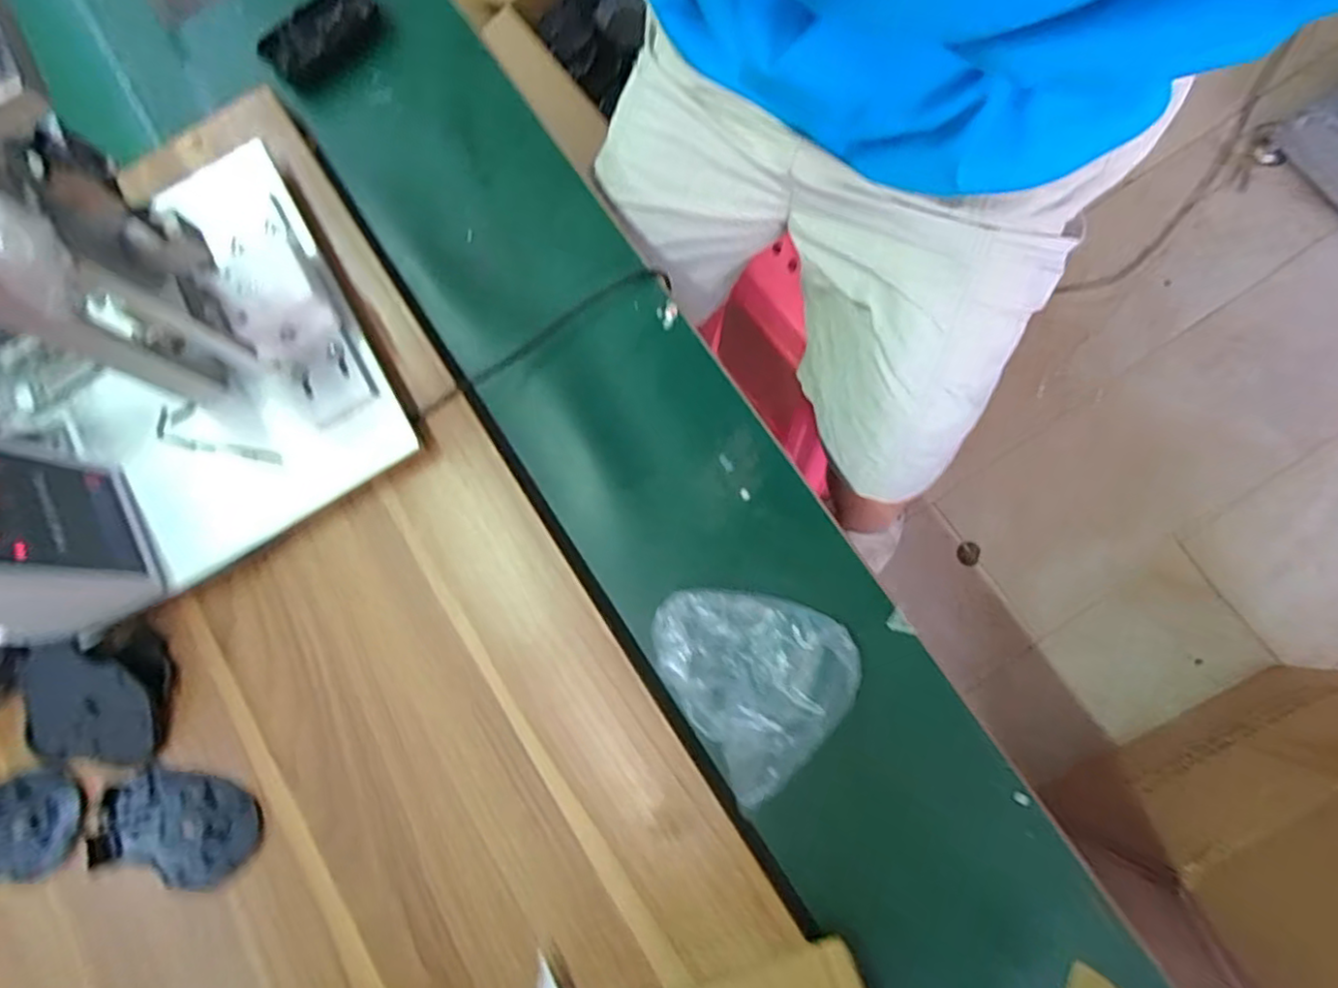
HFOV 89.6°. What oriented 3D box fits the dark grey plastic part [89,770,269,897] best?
[{"bbox_3d":[-0.337,0.231,0.464,0.111,0.009,0.072,4,77,2],"label":"dark grey plastic part"}]

